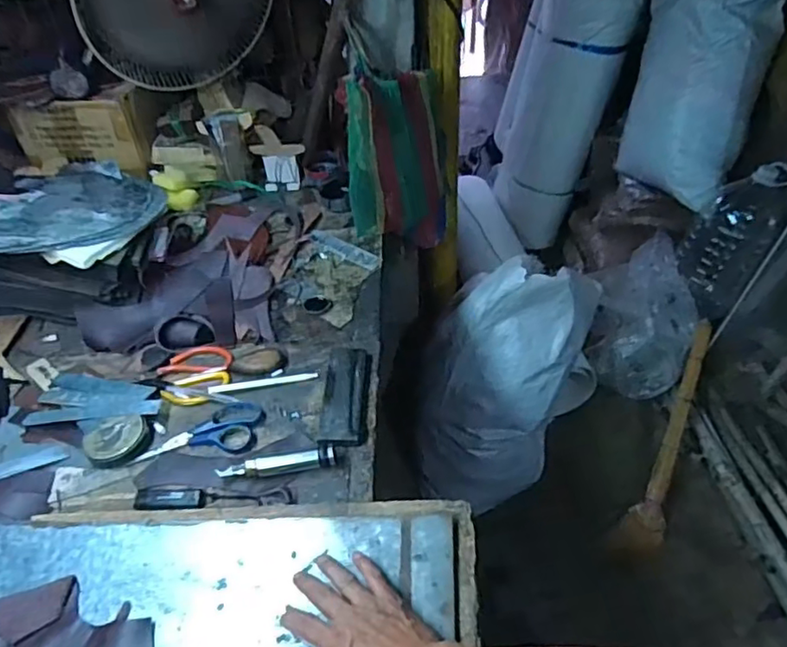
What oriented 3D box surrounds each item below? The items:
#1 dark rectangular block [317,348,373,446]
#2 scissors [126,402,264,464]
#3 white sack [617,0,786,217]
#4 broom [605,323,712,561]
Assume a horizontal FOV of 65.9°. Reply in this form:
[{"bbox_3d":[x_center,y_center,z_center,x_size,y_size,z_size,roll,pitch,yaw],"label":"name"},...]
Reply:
[{"bbox_3d":[-0.062,0.091,0.785,0.059,0.015,0.156,0,47,4],"label":"dark rectangular block"},{"bbox_3d":[-0.244,0.137,0.770,0.154,0.014,0.069,-5,46,-1],"label":"scissors"},{"bbox_3d":[0.841,-0.693,1.644,0.313,0.719,0.272,6,18,9],"label":"white sack"},{"bbox_3d":[0.717,0.302,1.576,0.109,0.078,0.665,20,75,21],"label":"broom"}]

